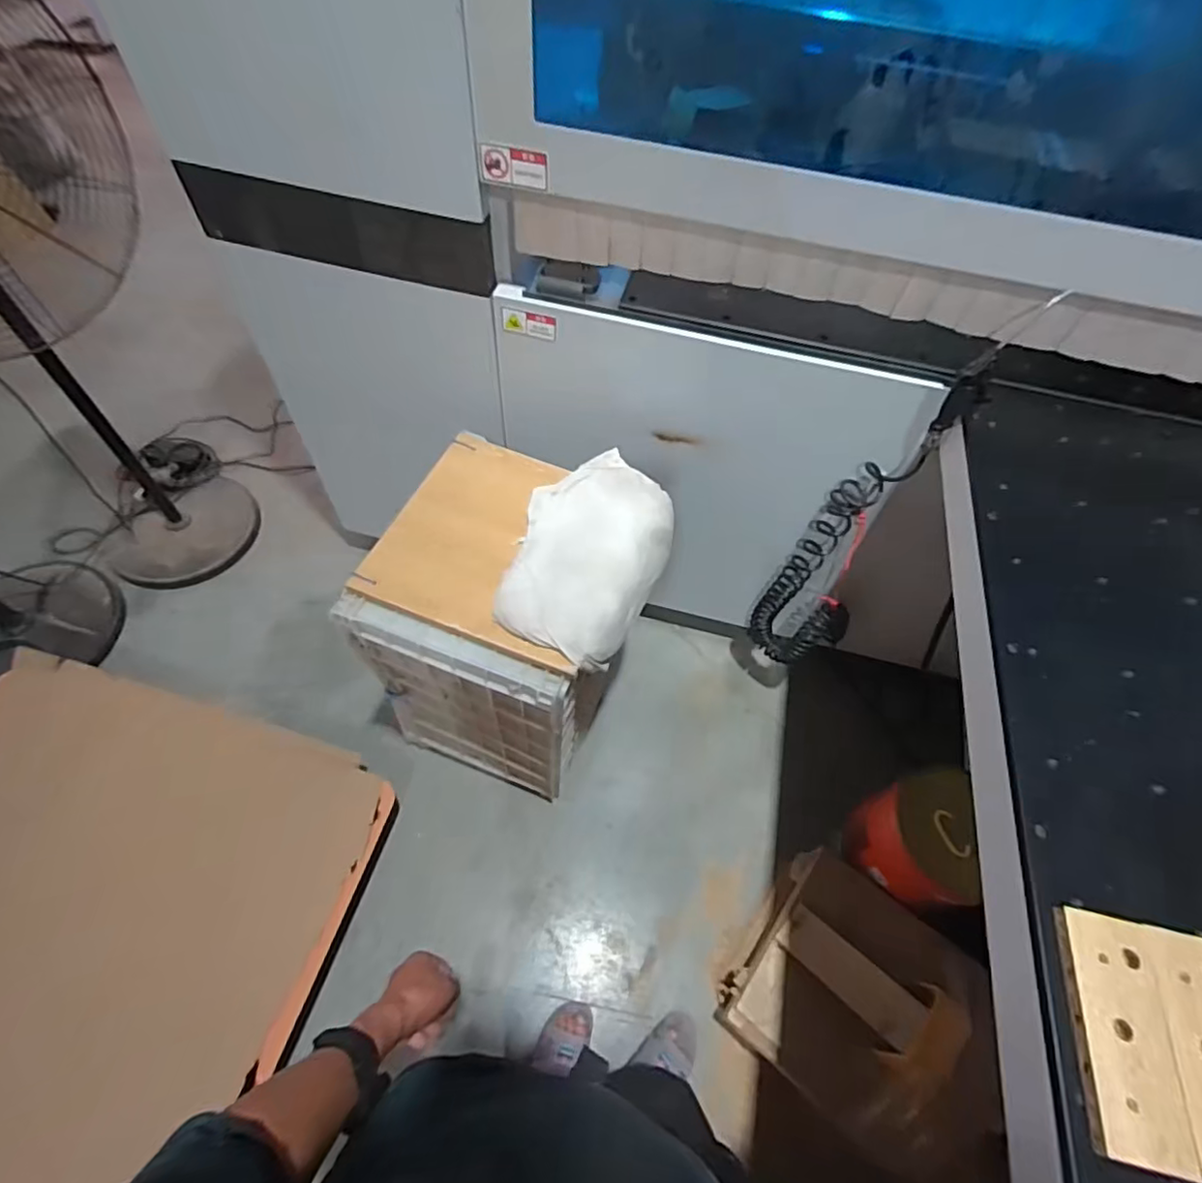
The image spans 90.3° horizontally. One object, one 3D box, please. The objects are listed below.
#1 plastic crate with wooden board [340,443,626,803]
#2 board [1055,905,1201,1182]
[{"bbox_3d":[-0.184,0.085,1.250,0.392,0.604,0.441,18,58,8],"label":"plastic crate with wooden board"},{"bbox_3d":[0.416,0.349,0.474,0.069,0.015,0.163,13,58,5],"label":"board"}]

